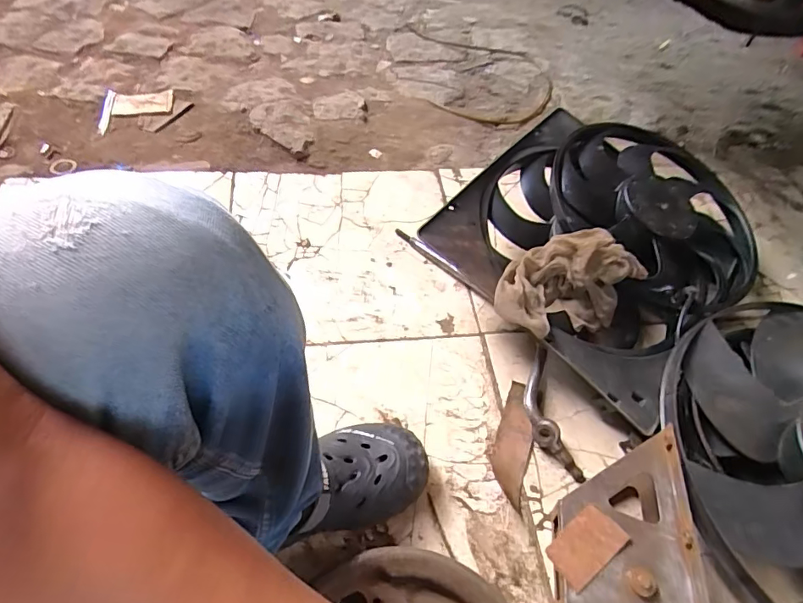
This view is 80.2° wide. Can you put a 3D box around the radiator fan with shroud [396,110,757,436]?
[{"bbox_3d":[0.324,-0.094,0.773,0.401,0.165,0.453,38,59,20],"label":"radiator fan with shroud"}]

